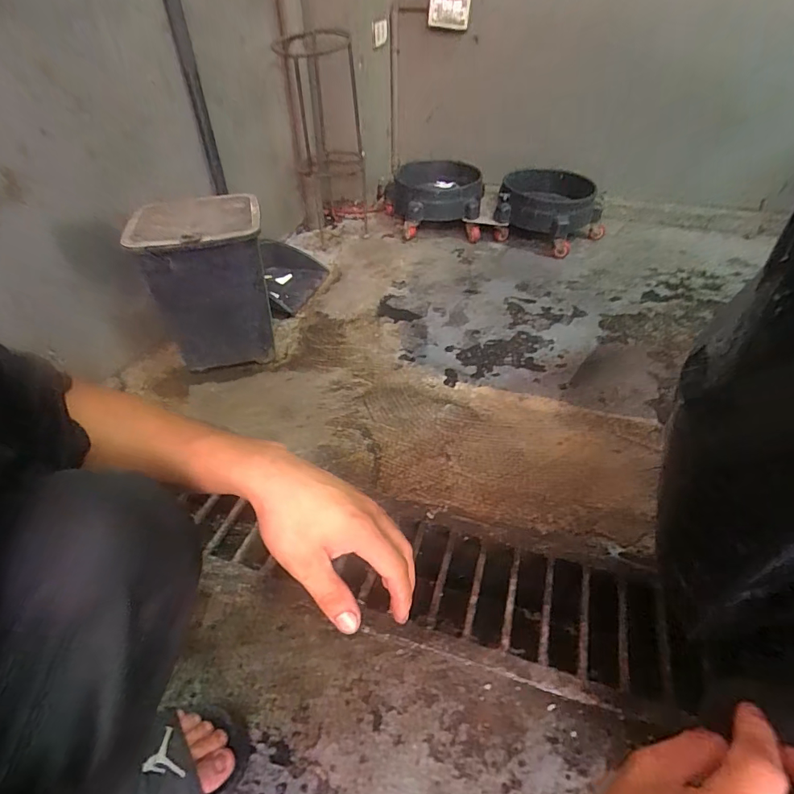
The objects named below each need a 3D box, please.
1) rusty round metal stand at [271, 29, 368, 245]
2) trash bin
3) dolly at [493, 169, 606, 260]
[{"bbox_3d":[-0.201,-0.754,1.404,0.201,0.496,0.254,-2,42,-2],"label":"rusty round metal stand"},{"bbox_3d":[-0.392,-0.238,0.989,0.234,0.299,0.220,-10,43,-11],"label":"trash bin"},{"bbox_3d":[0.494,-0.602,1.467,0.322,0.158,0.340,0,42,0],"label":"dolly"}]

